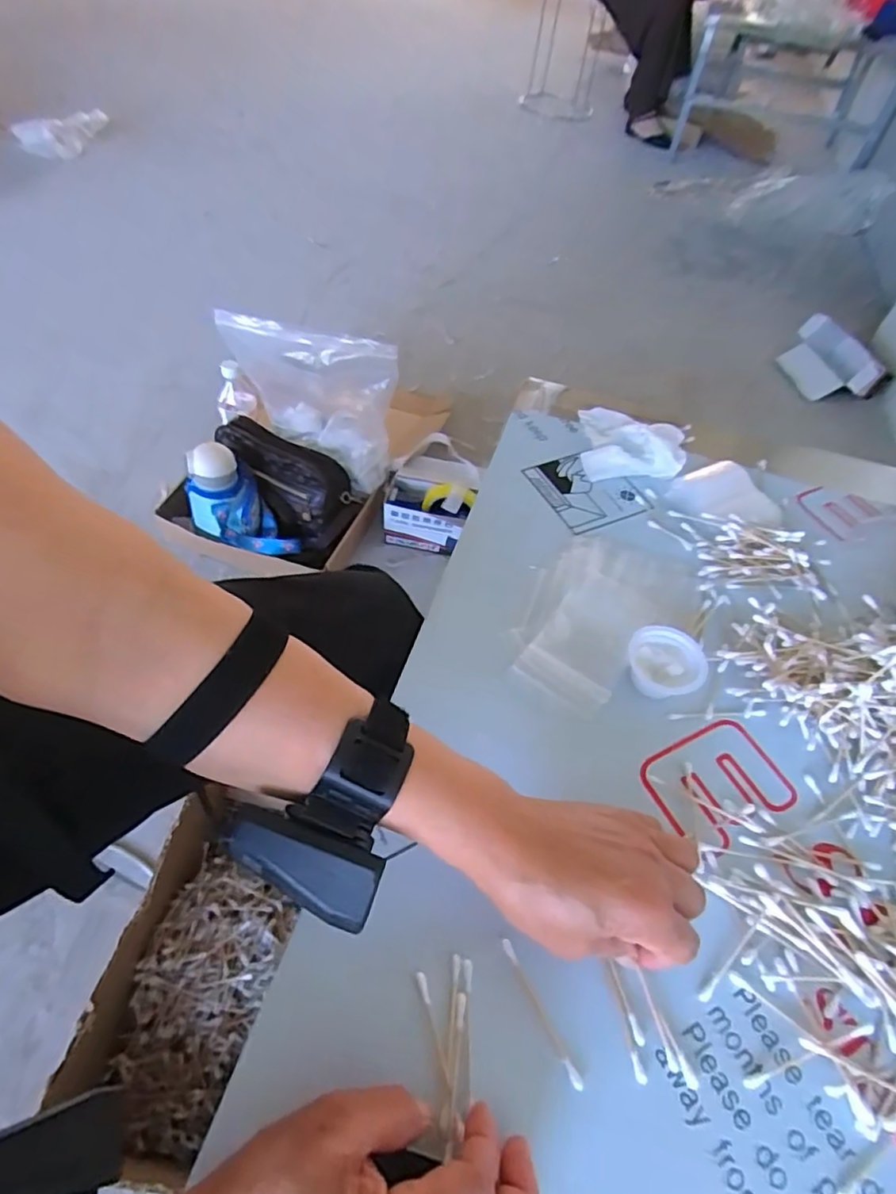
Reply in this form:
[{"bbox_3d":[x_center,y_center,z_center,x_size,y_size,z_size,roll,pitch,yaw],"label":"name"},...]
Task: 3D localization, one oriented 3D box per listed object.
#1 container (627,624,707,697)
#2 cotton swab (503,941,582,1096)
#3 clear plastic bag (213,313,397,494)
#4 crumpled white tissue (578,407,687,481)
[{"bbox_3d":[0.156,0.049,0.434,0.052,0.020,0.053,2,54,-3],"label":"container"},{"bbox_3d":[0.049,0.217,0.315,0.006,0.004,0.073,-23,59,-20],"label":"cotton swab"},{"bbox_3d":[-0.215,-0.325,0.988,0.273,0.265,0.067,19,54,8],"label":"clear plastic bag"},{"bbox_3d":[0.177,-0.160,0.582,0.089,0.041,0.110,7,54,0],"label":"crumpled white tissue"}]

